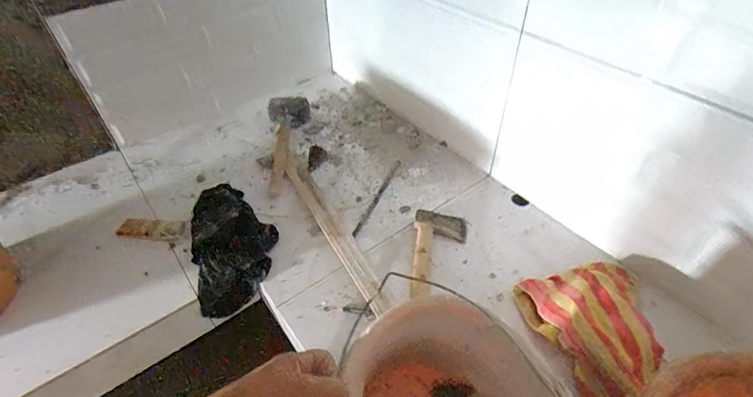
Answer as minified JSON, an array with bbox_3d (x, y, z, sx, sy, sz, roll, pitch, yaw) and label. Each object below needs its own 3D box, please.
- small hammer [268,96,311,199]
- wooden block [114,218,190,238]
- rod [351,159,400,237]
[{"bbox_3d":[-0.189,-0.127,0.909,0.094,0.051,0.292,-6,46,-7],"label":"small hammer"},{"bbox_3d":[-0.410,0.054,0.763,0.128,0.015,0.038,4,45,3],"label":"wooden block"},{"bbox_3d":[0.004,-0.006,0.821,0.013,0.004,0.225,18,48,16],"label":"rod"}]

